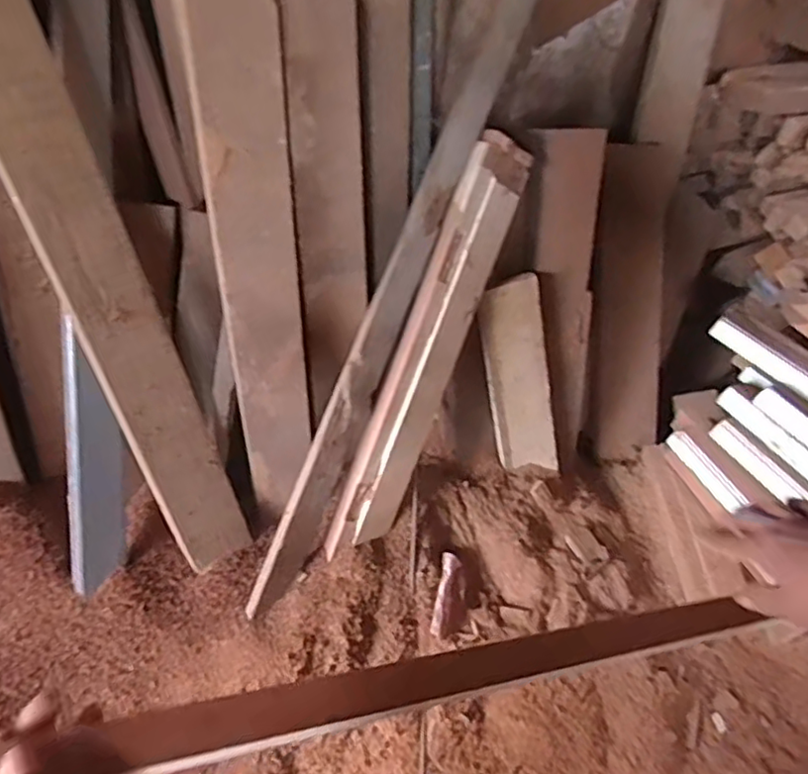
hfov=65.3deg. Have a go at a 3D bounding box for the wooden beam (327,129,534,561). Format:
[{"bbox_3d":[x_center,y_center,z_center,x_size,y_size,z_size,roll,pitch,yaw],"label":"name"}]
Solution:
[{"bbox_3d":[0.048,-0.071,1.220,0.099,0.834,0.143,23,5,16],"label":"wooden beam"}]

